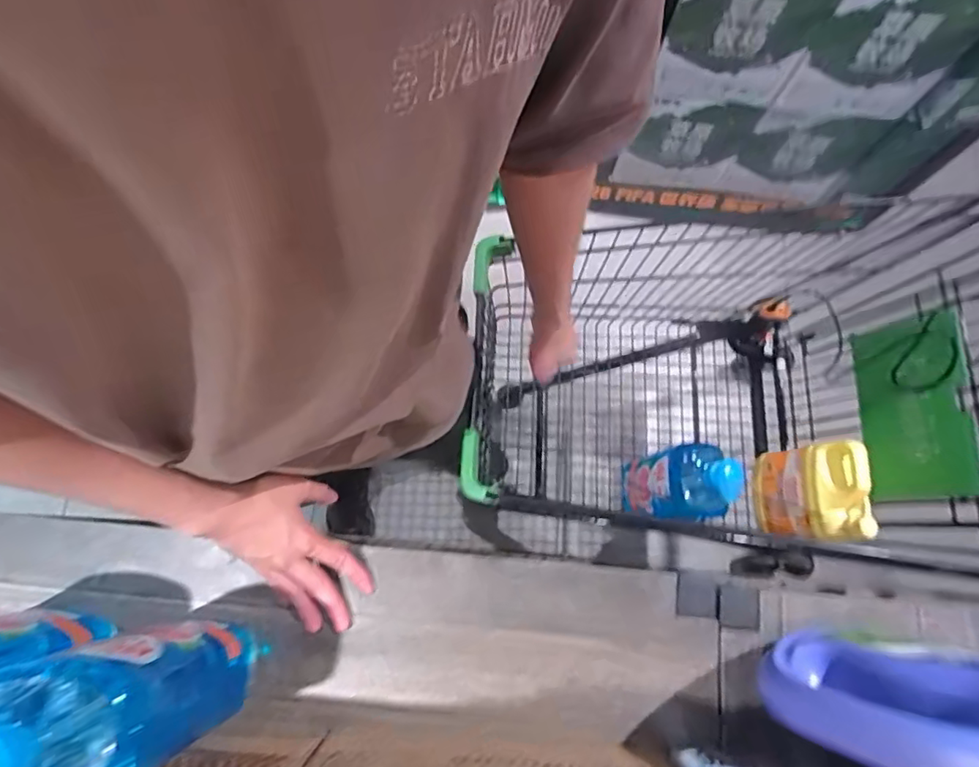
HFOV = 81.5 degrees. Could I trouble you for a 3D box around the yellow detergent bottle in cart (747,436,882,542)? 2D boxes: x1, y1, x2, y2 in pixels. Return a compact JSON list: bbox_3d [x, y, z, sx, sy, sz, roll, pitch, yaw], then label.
[{"bbox_3d":[0.494,0.171,0.895,0.082,0.208,0.140,4,74,0],"label":"yellow detergent bottle in cart"}]

